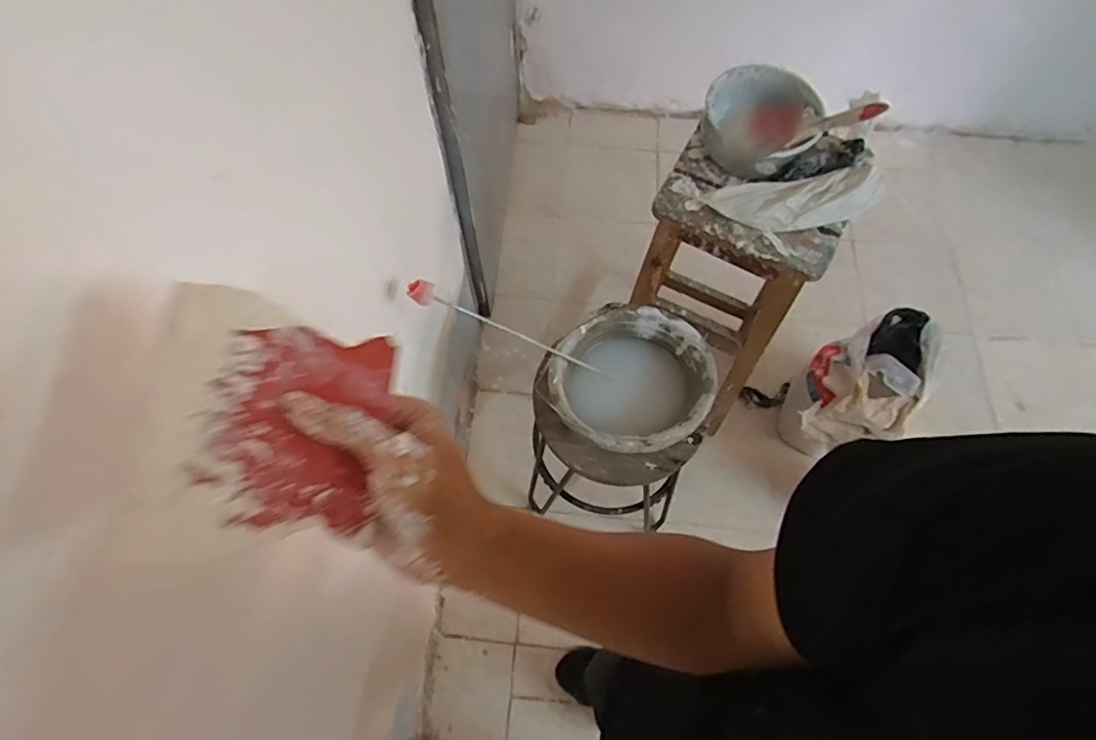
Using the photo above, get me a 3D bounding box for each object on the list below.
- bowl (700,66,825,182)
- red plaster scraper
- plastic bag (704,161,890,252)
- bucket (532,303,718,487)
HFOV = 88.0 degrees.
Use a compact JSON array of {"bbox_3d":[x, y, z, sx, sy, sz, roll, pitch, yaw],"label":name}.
[{"bbox_3d":[0.343,-0.406,0.917,0.176,0.103,0.176,-1,60,2],"label":"bowl"},{"bbox_3d":[-0.121,0.025,0.273,0.077,0.005,0.094,13,73,-19],"label":"red plaster scraper"},{"bbox_3d":[0.397,-0.259,0.903,0.270,0.077,0.111,-17,60,-7],"label":"plastic bag"},{"bbox_3d":[0.133,0.054,0.957,0.253,0.209,0.229,-32,63,-15],"label":"bucket"}]

